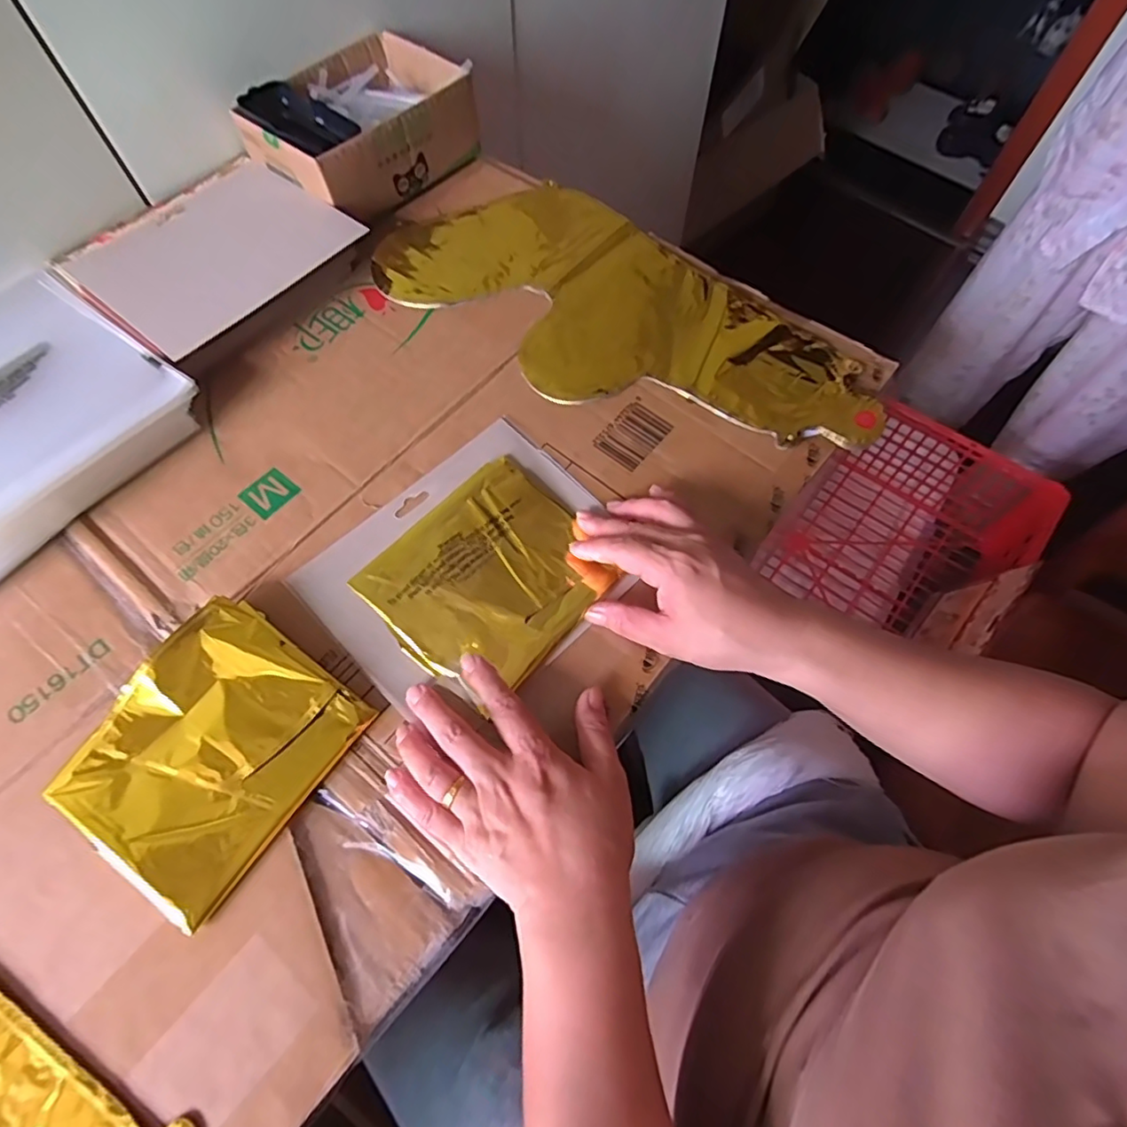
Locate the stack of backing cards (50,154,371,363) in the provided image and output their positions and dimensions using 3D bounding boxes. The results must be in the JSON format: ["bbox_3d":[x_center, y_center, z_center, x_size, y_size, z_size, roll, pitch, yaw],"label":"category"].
[{"bbox_3d":[-0.297,-0.260,0.508,0.180,0.035,0.194,37,70,17],"label":"stack of backing cards"}]

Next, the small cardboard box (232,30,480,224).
[{"bbox_3d":[-0.188,-0.408,0.558,0.132,0.071,0.183,35,70,17],"label":"small cardboard box"}]

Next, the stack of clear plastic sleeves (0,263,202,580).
[{"bbox_3d":[-0.420,-0.106,0.435,0.229,0.041,0.220,35,70,17],"label":"stack of clear plastic sleeves"}]

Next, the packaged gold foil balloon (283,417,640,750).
[{"bbox_3d":[-0.061,0.001,0.404,0.162,0.018,0.195,41,71,19],"label":"packaged gold foil balloon"}]

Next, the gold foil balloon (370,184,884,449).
[{"bbox_3d":[0.047,-0.208,0.492,0.420,0.013,0.198,38,70,17],"label":"gold foil balloon"}]

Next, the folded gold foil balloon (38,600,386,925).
[{"bbox_3d":[-0.202,0.105,0.337,0.118,0.030,0.139,31,68,15],"label":"folded gold foil balloon"}]

